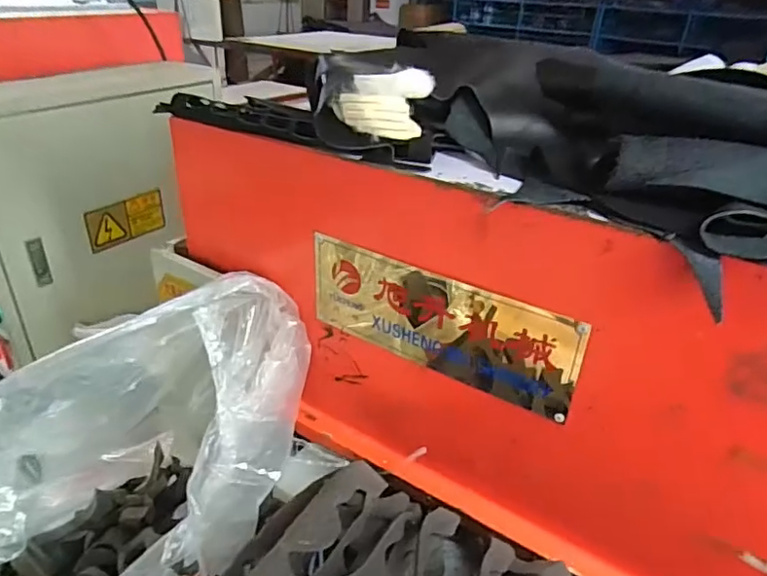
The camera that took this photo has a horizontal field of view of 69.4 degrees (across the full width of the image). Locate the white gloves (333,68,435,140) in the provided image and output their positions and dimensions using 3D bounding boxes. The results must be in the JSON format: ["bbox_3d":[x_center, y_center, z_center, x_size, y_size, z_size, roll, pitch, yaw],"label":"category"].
[{"bbox_3d":[0.000,-0.177,0.522,0.091,0.056,0.059,3,34,-2],"label":"white gloves"}]

